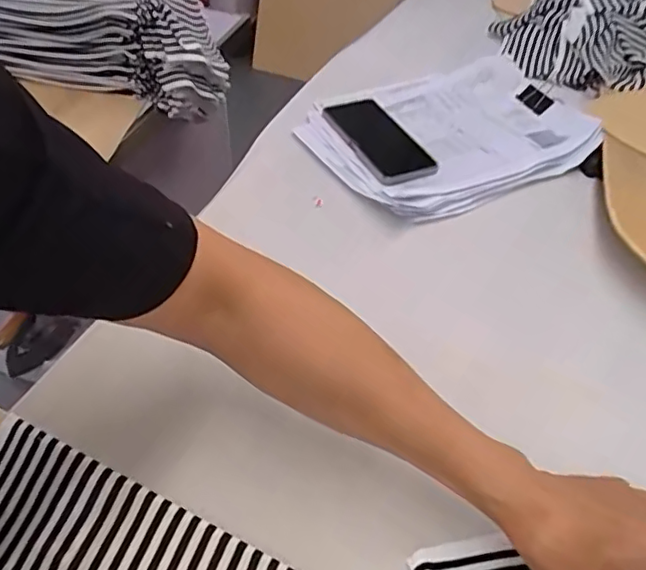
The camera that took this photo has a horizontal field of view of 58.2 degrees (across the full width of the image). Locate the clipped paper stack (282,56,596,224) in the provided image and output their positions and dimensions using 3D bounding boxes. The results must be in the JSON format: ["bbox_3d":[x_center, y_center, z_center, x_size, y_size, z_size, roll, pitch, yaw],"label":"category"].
[{"bbox_3d":[0.172,-0.212,0.773,0.365,0.037,0.279,-22,51,-22],"label":"clipped paper stack"}]

